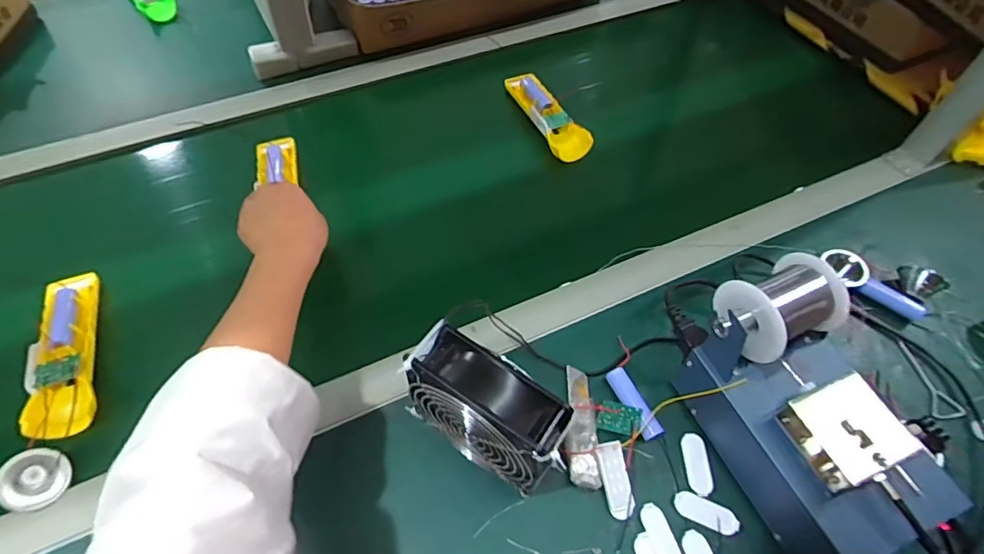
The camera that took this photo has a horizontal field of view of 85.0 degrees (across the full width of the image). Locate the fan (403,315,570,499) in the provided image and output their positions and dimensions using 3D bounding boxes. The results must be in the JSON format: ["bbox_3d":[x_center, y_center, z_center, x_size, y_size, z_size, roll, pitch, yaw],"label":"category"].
[{"bbox_3d":[-0.005,0.109,0.413,0.118,0.117,0.052,29,59,17],"label":"fan"}]

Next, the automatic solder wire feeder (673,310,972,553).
[{"bbox_3d":[0.244,0.121,0.421,0.107,0.102,0.181,-20,58,-15],"label":"automatic solder wire feeder"}]

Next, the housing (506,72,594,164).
[{"bbox_3d":[0.072,-0.216,0.702,0.048,0.021,0.172,-20,58,-15],"label":"housing"}]

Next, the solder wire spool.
[{"bbox_3d":[0.226,0.020,0.417,0.074,0.055,0.067,-23,59,-17],"label":"solder wire spool"}]

